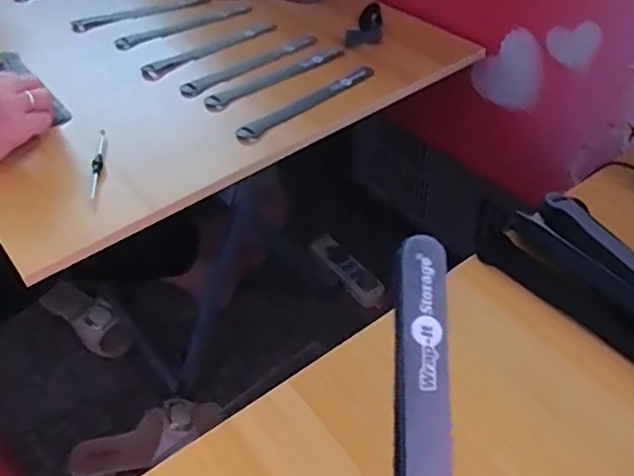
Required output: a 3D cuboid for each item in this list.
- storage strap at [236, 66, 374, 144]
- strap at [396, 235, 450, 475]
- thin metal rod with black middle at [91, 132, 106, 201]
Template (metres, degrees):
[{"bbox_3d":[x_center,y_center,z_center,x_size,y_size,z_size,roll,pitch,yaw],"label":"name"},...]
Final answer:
[{"bbox_3d":[-0.004,-0.158,0.658,0.024,0.008,0.212,33,55,31],"label":"storage strap"},{"bbox_3d":[0.041,0.092,0.223,0.022,0.016,0.195,3,66,2],"label":"strap"},{"bbox_3d":[-0.214,-0.075,0.571,0.008,0.009,0.101,-9,45,-6],"label":"thin metal rod with black middle"}]

